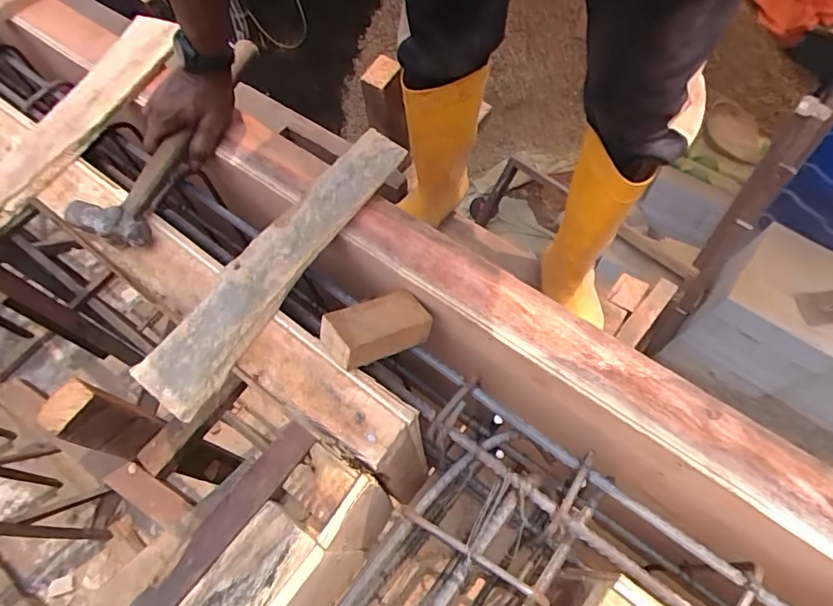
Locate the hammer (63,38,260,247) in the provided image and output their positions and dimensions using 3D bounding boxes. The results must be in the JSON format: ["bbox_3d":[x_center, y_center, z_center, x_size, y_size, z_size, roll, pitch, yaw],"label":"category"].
[{"bbox_3d":[-0.280,-0.207,0.600,0.101,0.033,0.320,17,65,10],"label":"hammer"}]

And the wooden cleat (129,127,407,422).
[{"bbox_3d":[-0.139,-0.050,0.536,0.068,0.020,0.356,30,69,16],"label":"wooden cleat"}]

